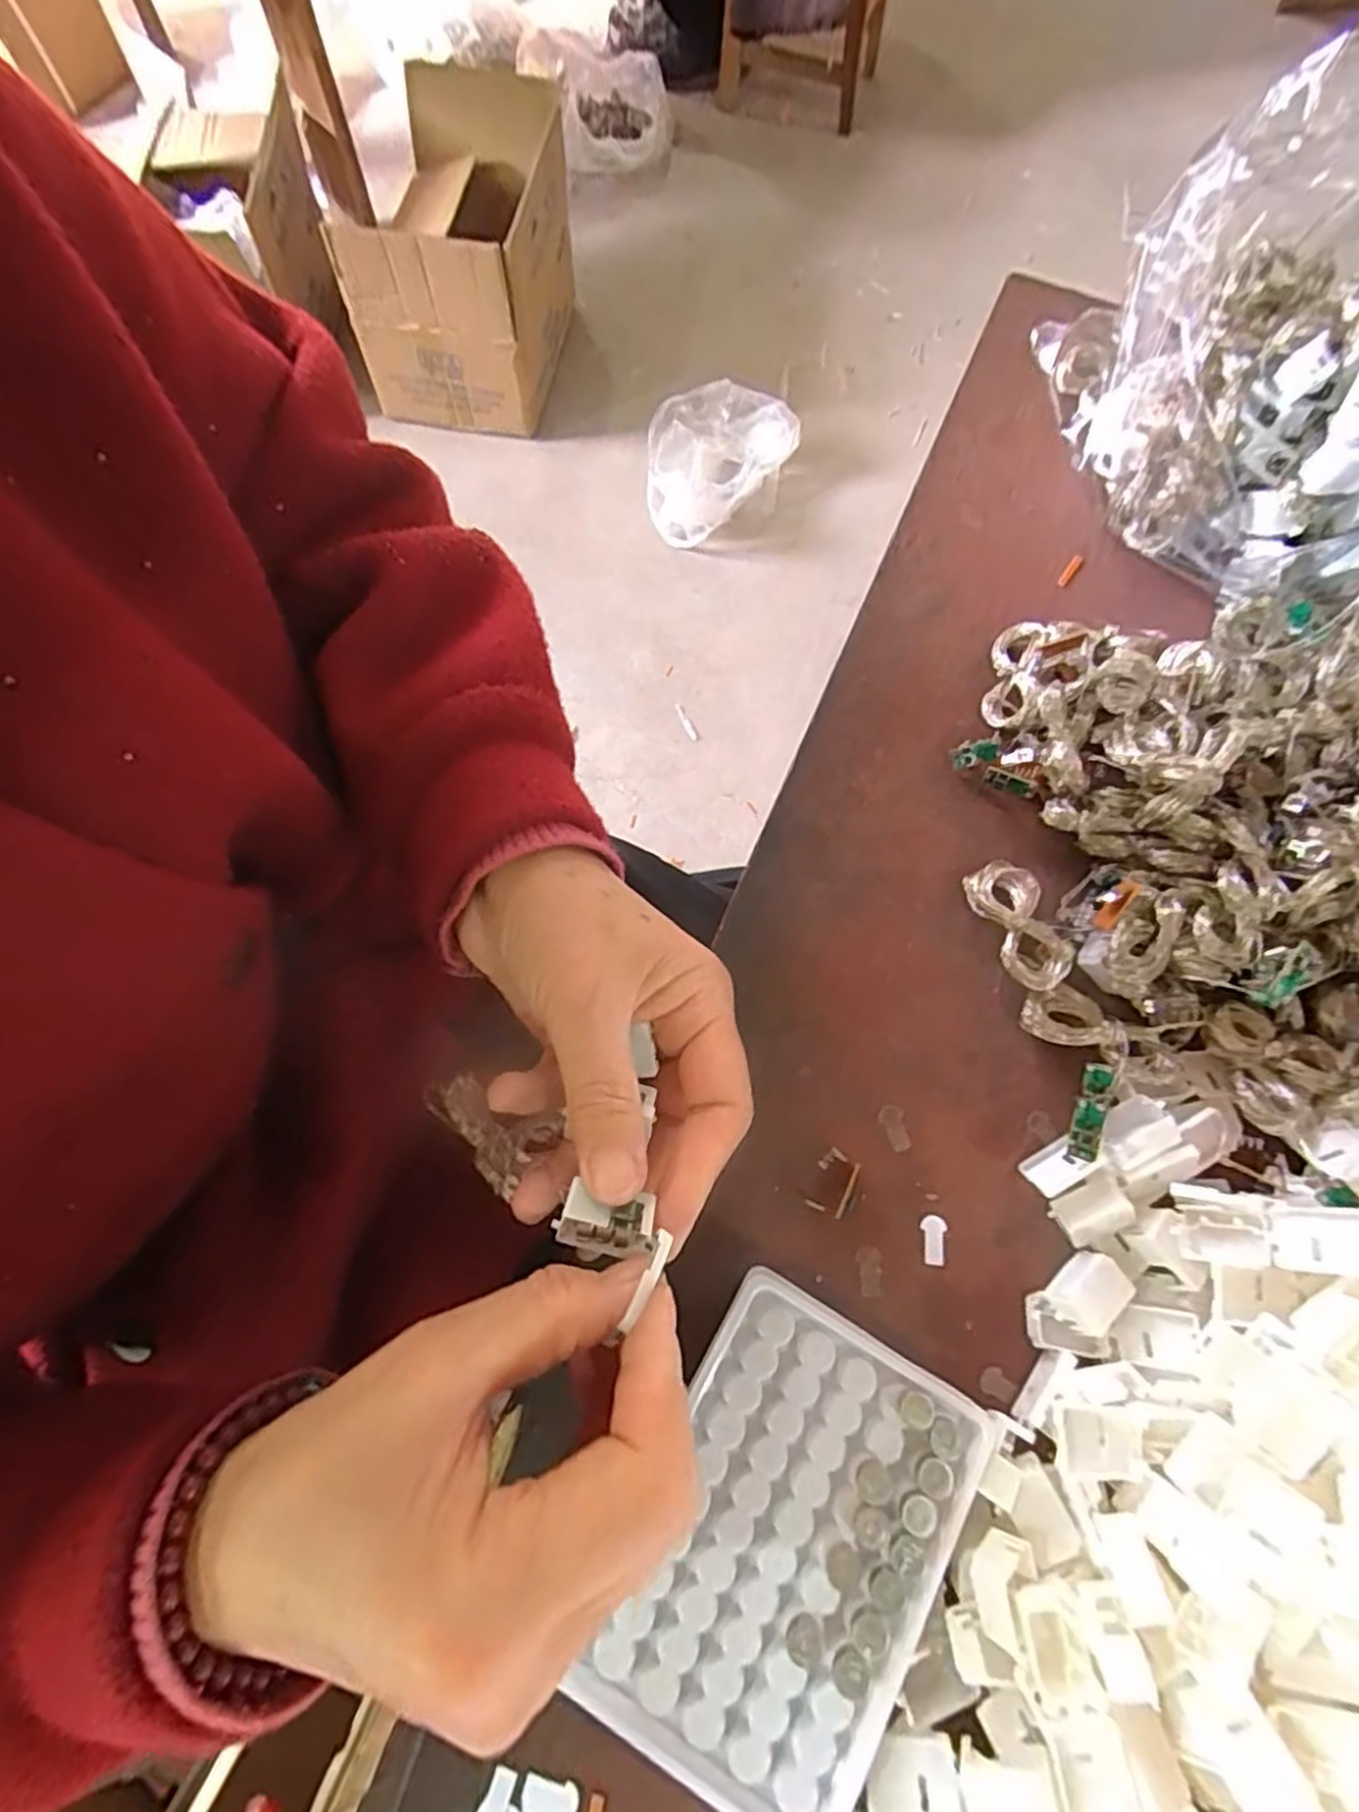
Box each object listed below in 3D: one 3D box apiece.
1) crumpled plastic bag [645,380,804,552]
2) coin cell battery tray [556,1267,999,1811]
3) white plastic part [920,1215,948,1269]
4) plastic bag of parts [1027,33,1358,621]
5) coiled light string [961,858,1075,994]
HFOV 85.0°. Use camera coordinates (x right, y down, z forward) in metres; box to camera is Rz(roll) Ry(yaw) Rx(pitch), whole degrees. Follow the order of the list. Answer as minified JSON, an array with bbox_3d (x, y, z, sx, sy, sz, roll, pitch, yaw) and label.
[{"bbox_3d":[0.050,-0.772,1.297,0.217,0.111,0.284,43,76,12],"label":"crumpled plastic bag"},{"bbox_3d":[0.036,0.206,0.243,0.095,0.019,0.130,29,73,8],"label":"coin cell battery tray"},{"bbox_3d":[0.098,0.129,0.286,0.010,0.004,0.018,12,72,3],"label":"white plastic part"},{"bbox_3d":[0.297,-0.247,0.343,0.160,0.135,0.250,-17,73,-9],"label":"plastic bag of parts"},{"bbox_3d":[0.144,0.008,0.315,0.025,0.016,0.058,-16,73,-7],"label":"coiled light string"}]

